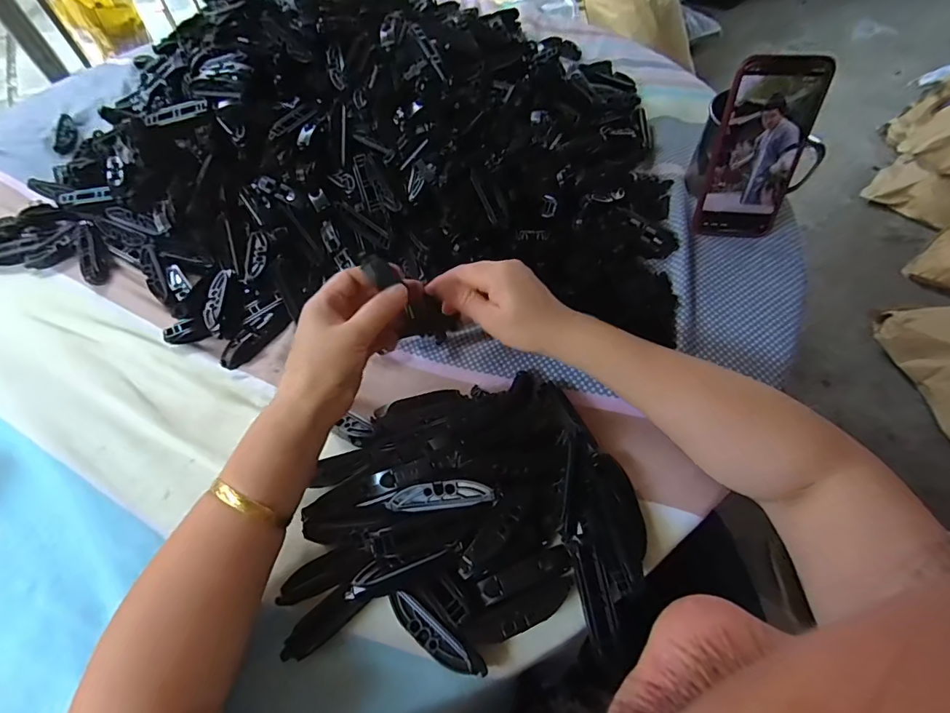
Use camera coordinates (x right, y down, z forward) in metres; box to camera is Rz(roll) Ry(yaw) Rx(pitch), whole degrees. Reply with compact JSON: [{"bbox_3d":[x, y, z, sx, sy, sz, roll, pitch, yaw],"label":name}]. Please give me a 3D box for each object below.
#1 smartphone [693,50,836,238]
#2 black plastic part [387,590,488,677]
[{"bbox_3d":[0.265,-0.190,0.428,0.076,0.156,0.016,8,38,13],"label":"smartphone"},{"bbox_3d":[-0.026,0.178,0.293,0.073,0.012,0.020,32,65,21],"label":"black plastic part"}]

